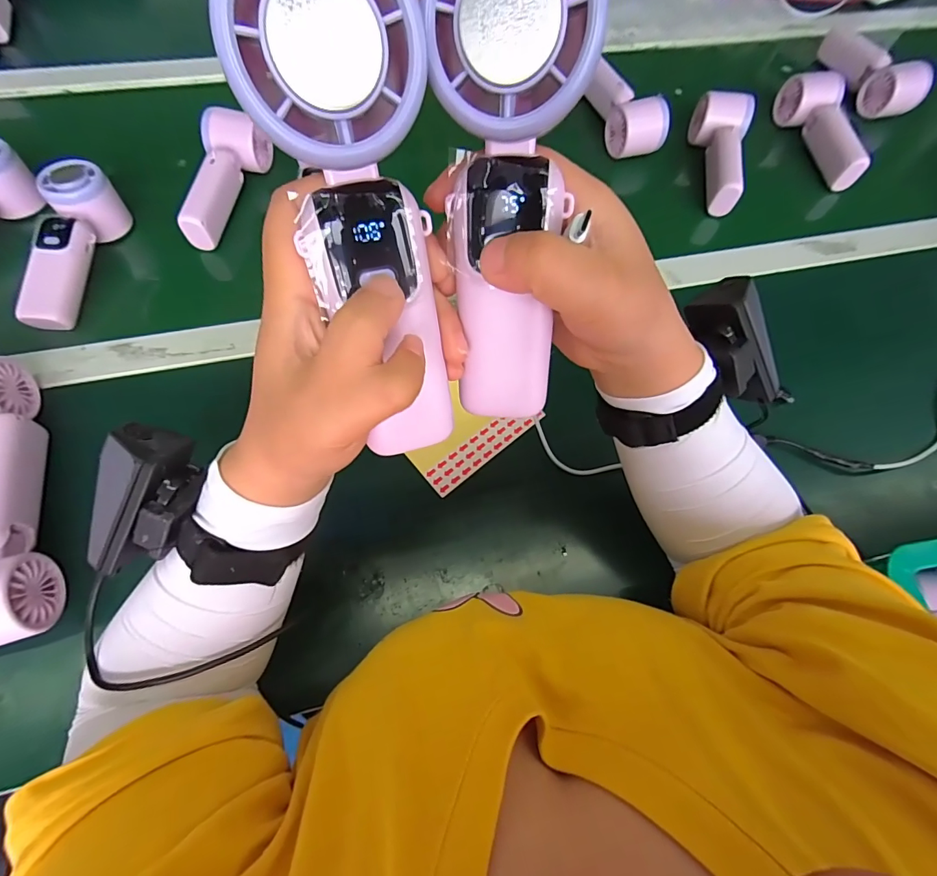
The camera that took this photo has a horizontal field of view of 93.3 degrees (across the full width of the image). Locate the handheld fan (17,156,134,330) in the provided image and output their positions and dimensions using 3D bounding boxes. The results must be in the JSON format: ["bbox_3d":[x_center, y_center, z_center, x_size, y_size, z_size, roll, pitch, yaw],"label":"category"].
[{"bbox_3d":[-0.380,-0.184,0.415,0.045,0.051,0.159,2,66,-2],"label":"handheld fan"}]

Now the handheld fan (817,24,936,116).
[{"bbox_3d":[0.572,-0.524,0.628,0.058,0.056,0.180,-7,67,-6],"label":"handheld fan"}]

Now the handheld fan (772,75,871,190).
[{"bbox_3d":[0.450,-0.397,0.563,0.051,0.055,0.179,1,67,-3],"label":"handheld fan"}]

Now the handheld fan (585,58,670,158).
[{"bbox_3d":[0.193,-0.410,0.556,0.051,0.053,0.135,-18,69,-11],"label":"handheld fan"}]

